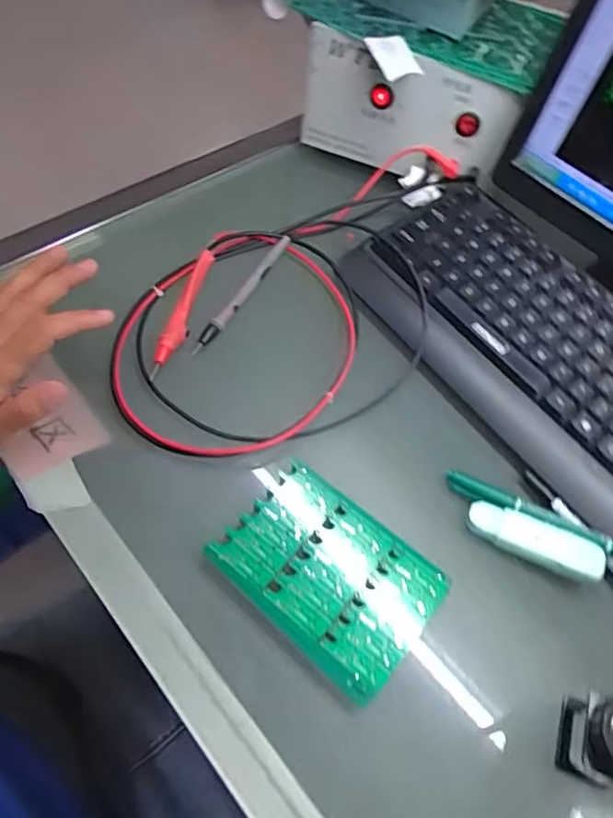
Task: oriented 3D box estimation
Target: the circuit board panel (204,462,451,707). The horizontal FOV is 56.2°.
[{"bbox_3d":[0.015,0.100,0.357,0.126,0.007,0.090,38,60,16],"label":"circuit board panel"}]

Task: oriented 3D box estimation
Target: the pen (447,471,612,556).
[{"bbox_3d":[0.165,0.077,0.393,0.141,0.013,0.014,25,59,9],"label":"pen"}]

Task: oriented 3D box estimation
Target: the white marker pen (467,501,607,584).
[{"bbox_3d":[0.152,0.088,0.384,0.089,0.020,0.028,24,59,8],"label":"white marker pen"}]

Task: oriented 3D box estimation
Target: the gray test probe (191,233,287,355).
[{"bbox_3d":[-0.050,-0.099,0.474,0.010,0.018,0.139,26,66,13],"label":"gray test probe"}]

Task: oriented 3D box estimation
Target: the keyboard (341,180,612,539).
[{"bbox_3d":[0.221,-0.013,0.434,0.155,0.020,0.432,-33,67,-16],"label":"keyboard"}]

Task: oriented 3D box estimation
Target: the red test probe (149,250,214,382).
[{"bbox_3d":[-0.097,-0.077,0.448,0.014,0.016,0.125,11,58,0],"label":"red test probe"}]

